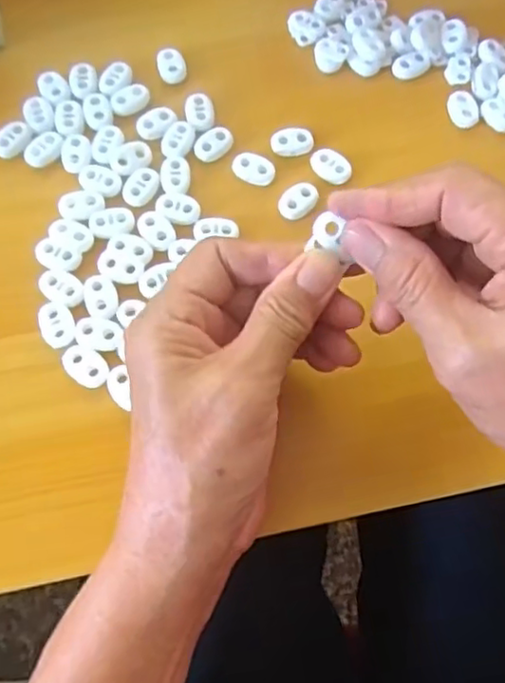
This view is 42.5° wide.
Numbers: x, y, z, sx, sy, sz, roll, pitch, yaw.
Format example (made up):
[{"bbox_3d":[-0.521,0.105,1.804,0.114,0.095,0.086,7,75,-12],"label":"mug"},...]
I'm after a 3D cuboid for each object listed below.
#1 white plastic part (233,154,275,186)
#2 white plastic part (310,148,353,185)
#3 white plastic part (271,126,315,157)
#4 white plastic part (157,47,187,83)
[{"bbox_3d":[0.001,-0.091,0.340,0.023,0.004,0.015,24,70,7],"label":"white plastic part"},{"bbox_3d":[0.041,-0.092,0.342,0.023,0.004,0.016,30,71,9],"label":"white plastic part"},{"bbox_3d":[0.022,-0.107,0.347,0.022,0.004,0.015,-5,69,-4],"label":"white plastic part"},{"bbox_3d":[-0.045,-0.154,0.364,0.015,0.007,0.019,-8,70,-5],"label":"white plastic part"}]

